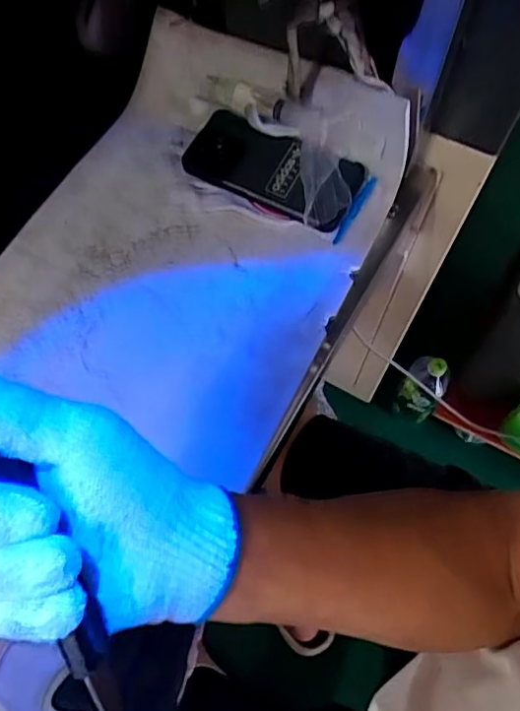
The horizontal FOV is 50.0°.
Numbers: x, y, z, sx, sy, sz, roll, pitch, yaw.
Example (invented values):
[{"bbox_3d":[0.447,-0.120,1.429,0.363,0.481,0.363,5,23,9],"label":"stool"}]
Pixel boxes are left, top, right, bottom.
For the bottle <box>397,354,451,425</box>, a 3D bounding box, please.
[{"bbox_3d":[0.317,0.062,1.084,0.081,0.180,0.080,1,65,-1],"label":"bottle"}]

